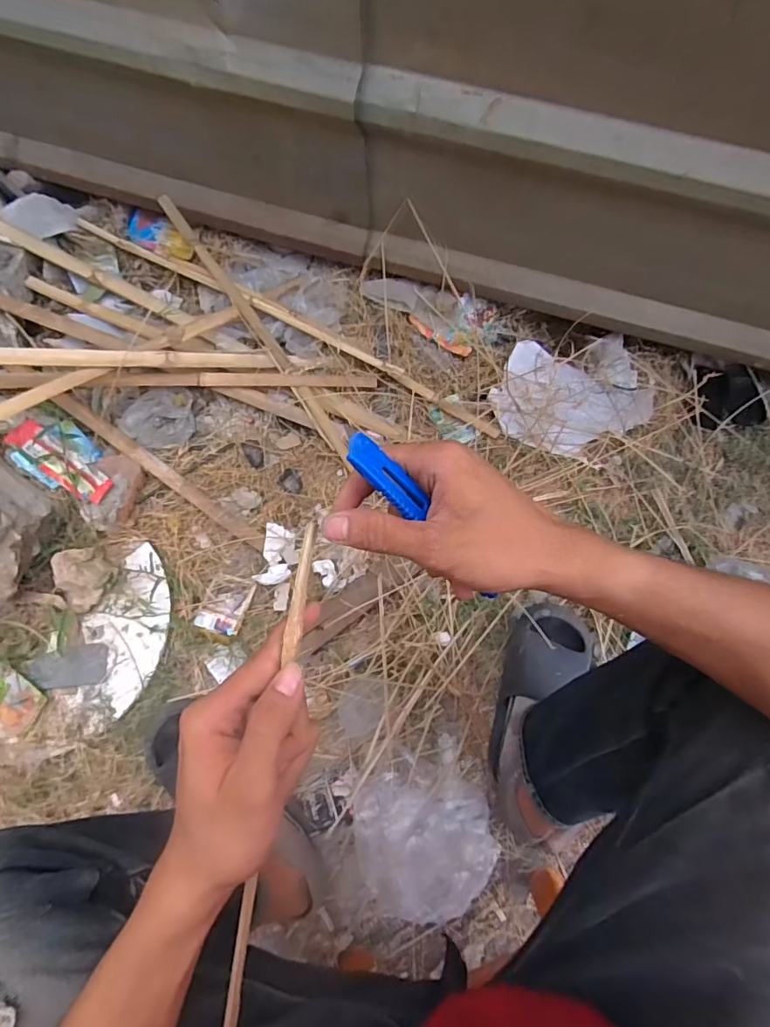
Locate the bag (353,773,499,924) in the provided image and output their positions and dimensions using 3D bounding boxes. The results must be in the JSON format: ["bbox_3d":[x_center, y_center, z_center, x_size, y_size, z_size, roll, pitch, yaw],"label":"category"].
[{"bbox_3d":[0.058,0.450,0.693,0.192,0.066,0.166,-8,72,-5],"label":"bag"}]

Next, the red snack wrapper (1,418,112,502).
[{"bbox_3d":[-0.539,-0.083,0.833,0.211,0.029,0.051,35,73,10],"label":"red snack wrapper"}]

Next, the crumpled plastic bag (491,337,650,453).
[{"bbox_3d":[0.339,-0.228,0.931,0.286,0.032,0.241,-17,72,-8],"label":"crumpled plastic bag"}]

